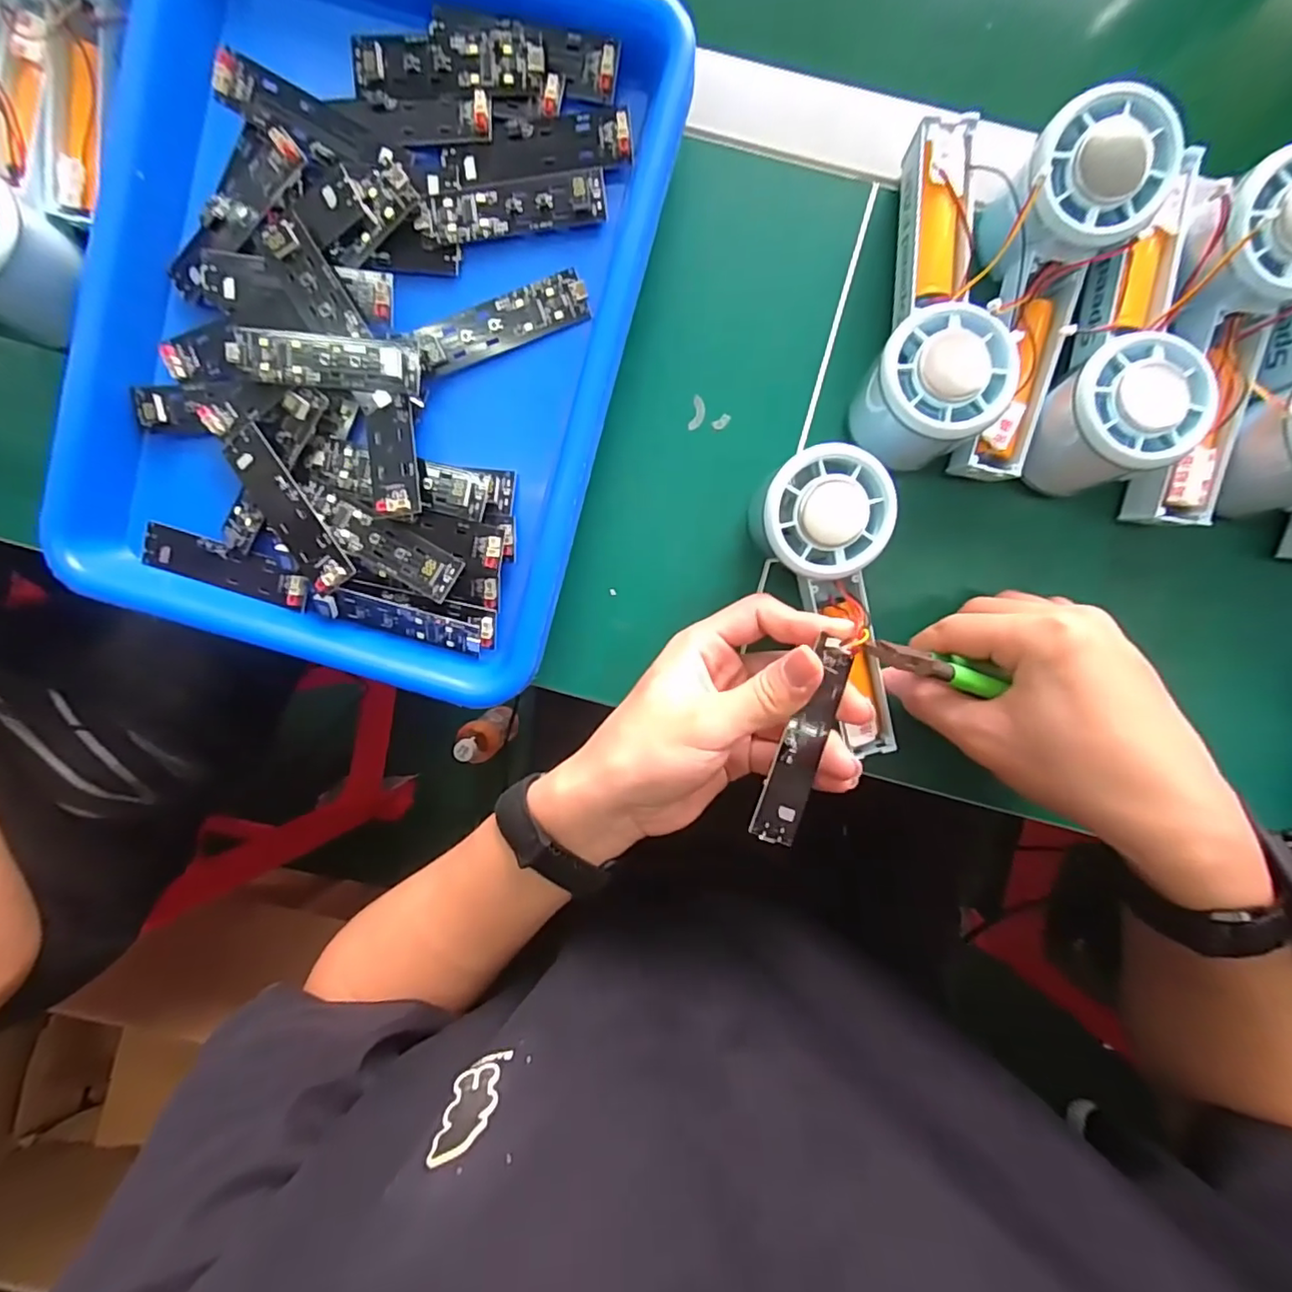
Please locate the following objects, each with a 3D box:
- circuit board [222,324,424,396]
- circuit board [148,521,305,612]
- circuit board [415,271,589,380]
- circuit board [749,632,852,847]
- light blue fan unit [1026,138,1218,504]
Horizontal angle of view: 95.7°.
[{"bbox_3d":[-0.155,-0.138,0.284,0.090,0.011,0.024,6,94,2],"label":"circuit board"},{"bbox_3d":[-0.221,-0.041,0.307,0.093,0.011,0.023,16,94,1],"label":"circuit board"},{"bbox_3d":[-0.071,-0.159,0.290,0.086,0.007,0.024,-21,114,1],"label":"circuit board"},{"bbox_3d":[0.069,0.041,0.252,0.026,0.008,0.089,19,84,-23],"label":"circuit board"},{"bbox_3d":[0.226,-0.147,0.276,0.063,0.063,0.155,21,94,1],"label":"light blue fan unit"}]

